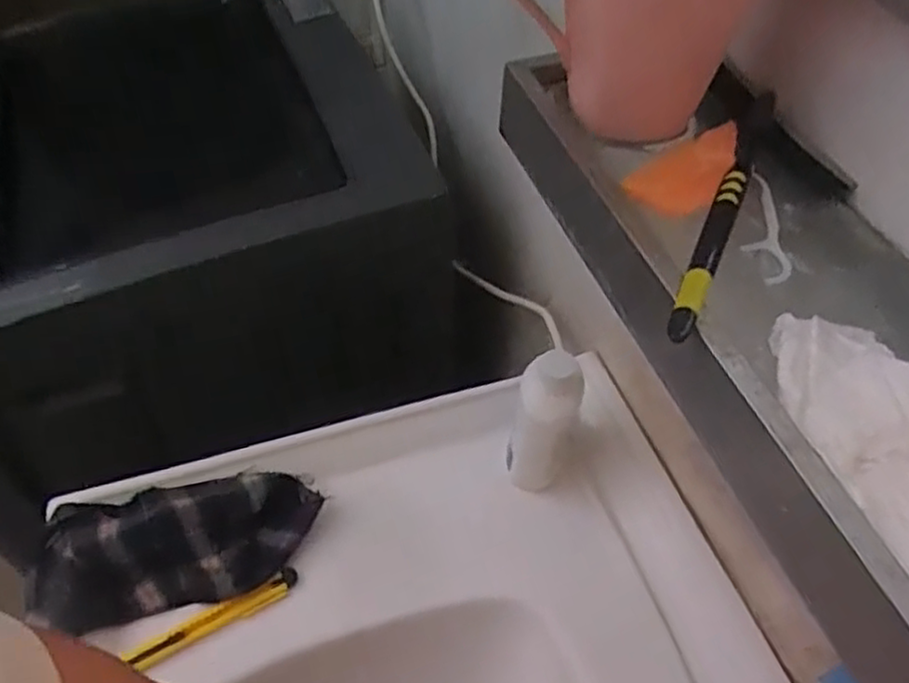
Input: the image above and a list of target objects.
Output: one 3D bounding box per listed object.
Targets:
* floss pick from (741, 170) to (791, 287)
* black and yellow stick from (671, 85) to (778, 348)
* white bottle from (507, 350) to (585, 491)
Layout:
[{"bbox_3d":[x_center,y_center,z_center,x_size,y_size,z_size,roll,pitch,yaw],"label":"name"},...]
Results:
[{"bbox_3d":[0.139,-0.052,0.328,0.020,0.005,0.071,5,49,3],"label":"floss pick"},{"bbox_3d":[0.122,-0.064,0.322,0.013,0.008,0.182,21,52,16],"label":"black and yellow stick"},{"bbox_3d":[0.071,0.073,0.585,0.049,0.145,0.051,9,49,6],"label":"white bottle"}]

